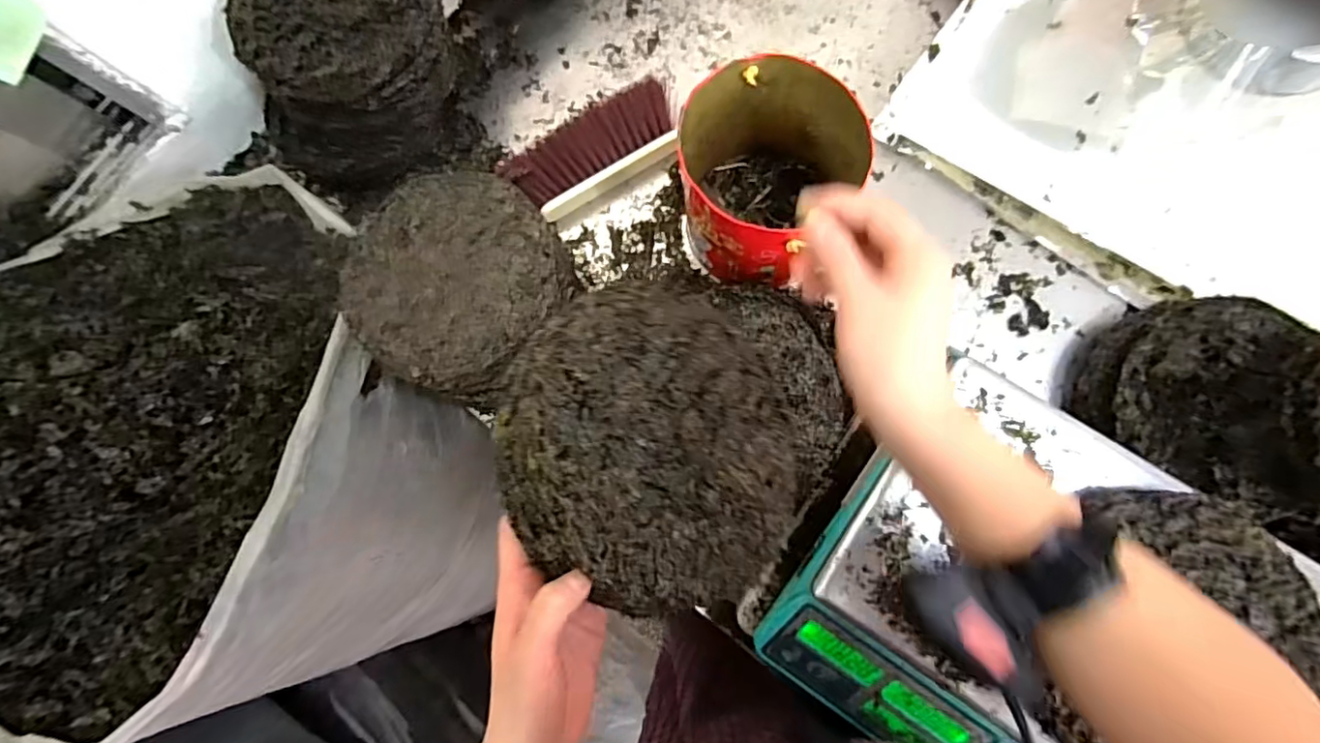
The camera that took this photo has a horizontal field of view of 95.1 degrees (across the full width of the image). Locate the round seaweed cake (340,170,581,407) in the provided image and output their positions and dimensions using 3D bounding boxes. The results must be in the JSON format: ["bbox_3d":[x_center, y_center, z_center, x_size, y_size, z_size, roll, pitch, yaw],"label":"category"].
[{"bbox_3d":[-0.190,-0.087,0.551,0.196,0.033,0.187,-1,82,5],"label":"round seaweed cake"}]

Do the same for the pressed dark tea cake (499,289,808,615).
[{"bbox_3d":[0.002,0.044,0.378,0.197,0.036,0.190,7,67,-35],"label":"pressed dark tea cake"}]

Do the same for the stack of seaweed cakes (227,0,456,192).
[{"bbox_3d":[-0.351,-0.345,0.670,0.210,0.129,0.236,38,87,9],"label":"stack of seaweed cakes"}]

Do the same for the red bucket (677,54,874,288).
[{"bbox_3d":[0.104,-0.195,0.611,0.150,0.171,0.155,-1,82,5],"label":"red bucket"}]

